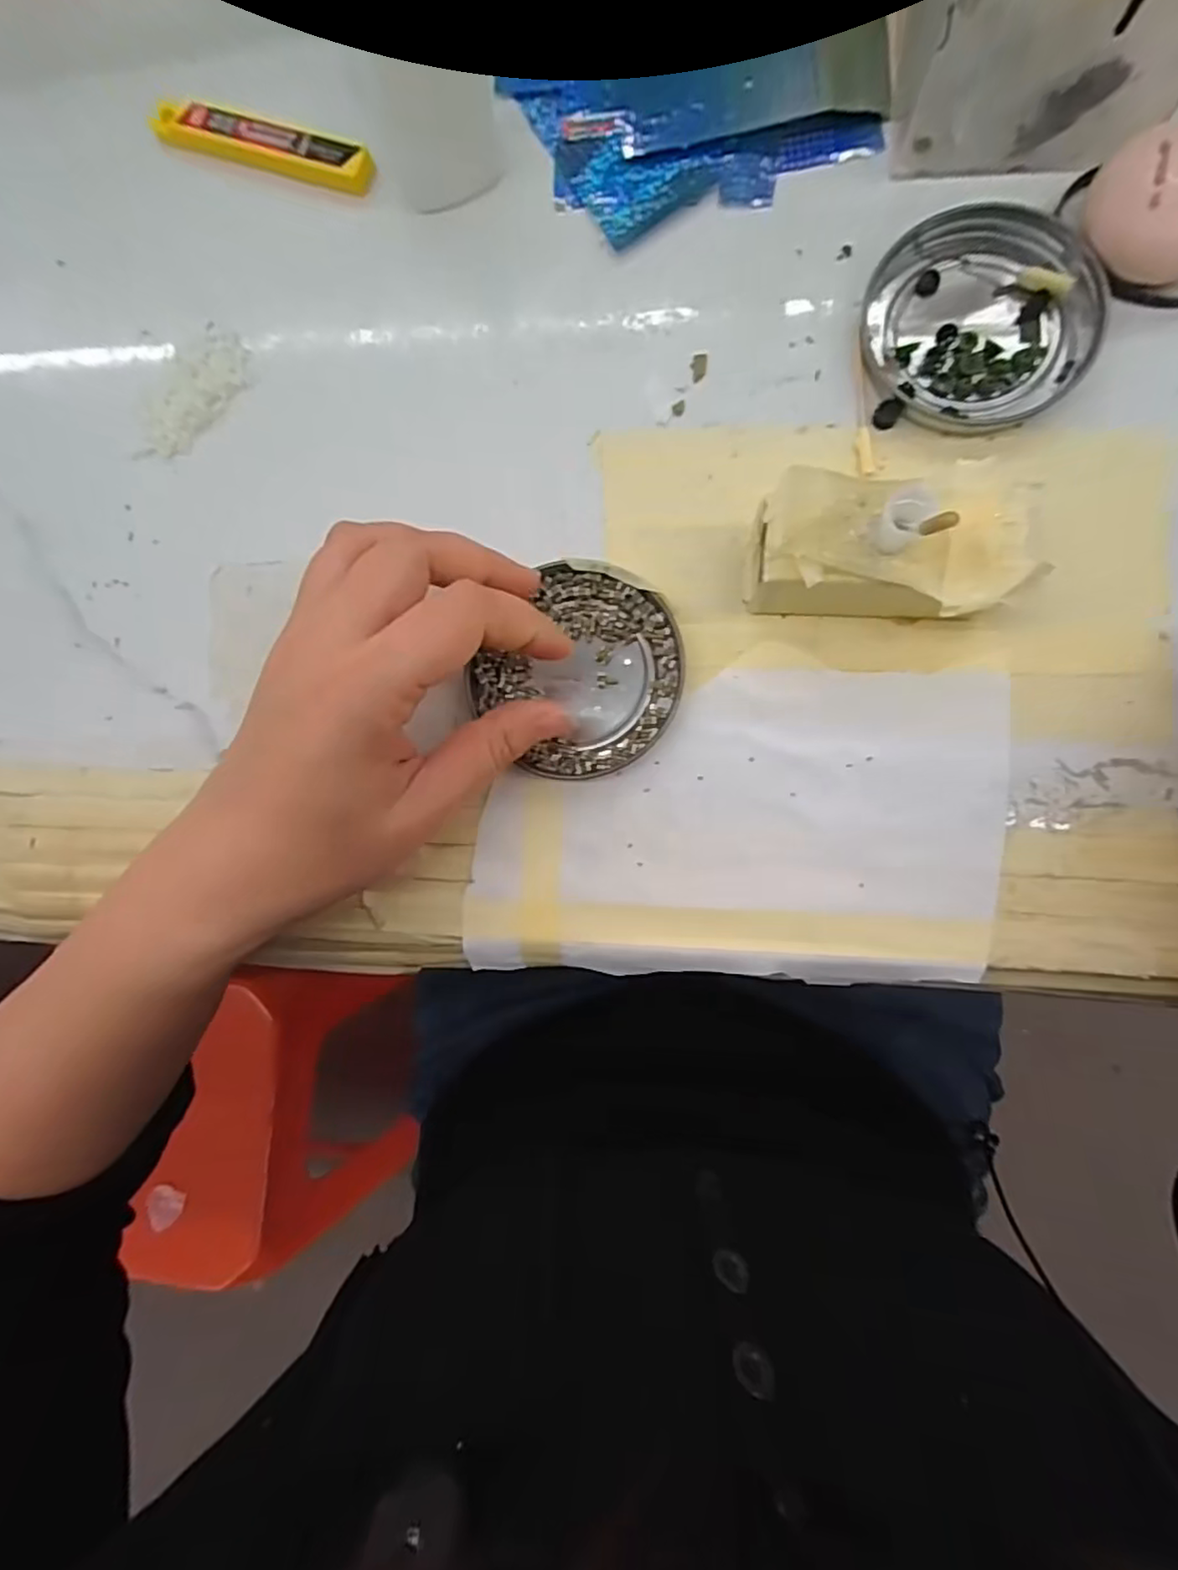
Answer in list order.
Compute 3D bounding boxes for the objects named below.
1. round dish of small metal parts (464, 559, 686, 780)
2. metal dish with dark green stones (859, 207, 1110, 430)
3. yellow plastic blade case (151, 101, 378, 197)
[{"bbox_3d":[-0.001,-0.041,0.241,0.070,0.011,0.074,0,87,8],"label":"round dish of small metal parts"},{"bbox_3d":[0.139,-0.168,0.232,0.075,0.007,0.077,-1,86,7],"label":"metal dish with dark green stones"},{"bbox_3d":[-0.137,-0.269,0.273,0.099,0.011,0.020,20,90,8],"label":"yellow plastic blade case"}]

